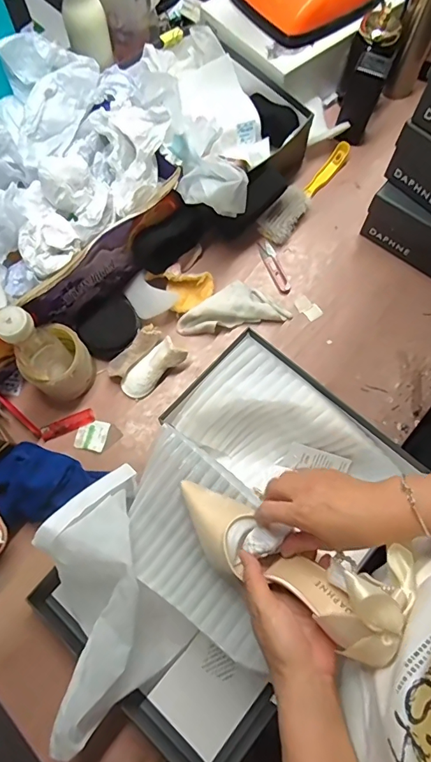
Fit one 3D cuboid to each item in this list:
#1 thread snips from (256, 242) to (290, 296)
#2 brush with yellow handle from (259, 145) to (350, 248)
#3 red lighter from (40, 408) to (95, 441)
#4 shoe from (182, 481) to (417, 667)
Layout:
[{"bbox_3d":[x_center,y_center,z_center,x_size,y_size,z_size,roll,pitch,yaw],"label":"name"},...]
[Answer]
[{"bbox_3d":[0.097,-0.189,0.734,0.023,0.010,0.103,-20,73,-7],"label":"thread snips"},{"bbox_3d":[0.157,-0.337,0.768,0.057,0.037,0.239,33,74,10],"label":"brush with yellow handle"},{"bbox_3d":[-0.217,0.063,0.647,0.077,0.008,0.023,-23,73,-8],"label":"red lighter"},{"bbox_3d":[0.064,0.159,0.424,0.245,0.107,0.095,19,69,39],"label":"shoe"}]

